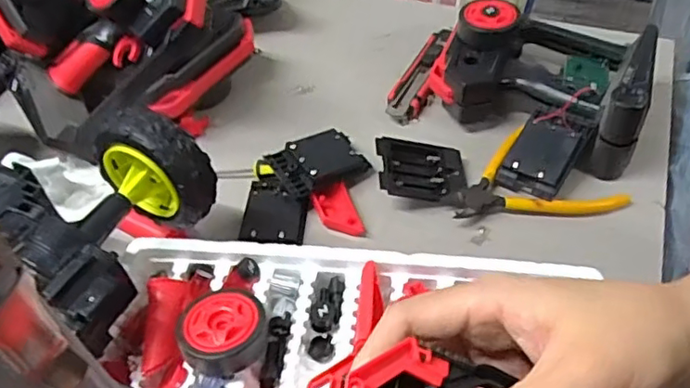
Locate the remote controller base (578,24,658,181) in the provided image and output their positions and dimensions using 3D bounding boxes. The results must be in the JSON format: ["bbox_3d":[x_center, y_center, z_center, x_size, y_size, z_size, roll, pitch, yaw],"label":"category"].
[{"bbox_3d":[0.254,-0.085,0.525,0.035,0.082,0.136,23,53,22],"label":"remote controller base"}]

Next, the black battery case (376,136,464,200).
[{"bbox_3d":[0.066,-0.020,0.511,0.080,0.019,0.056,8,62,-12],"label":"black battery case"}]

